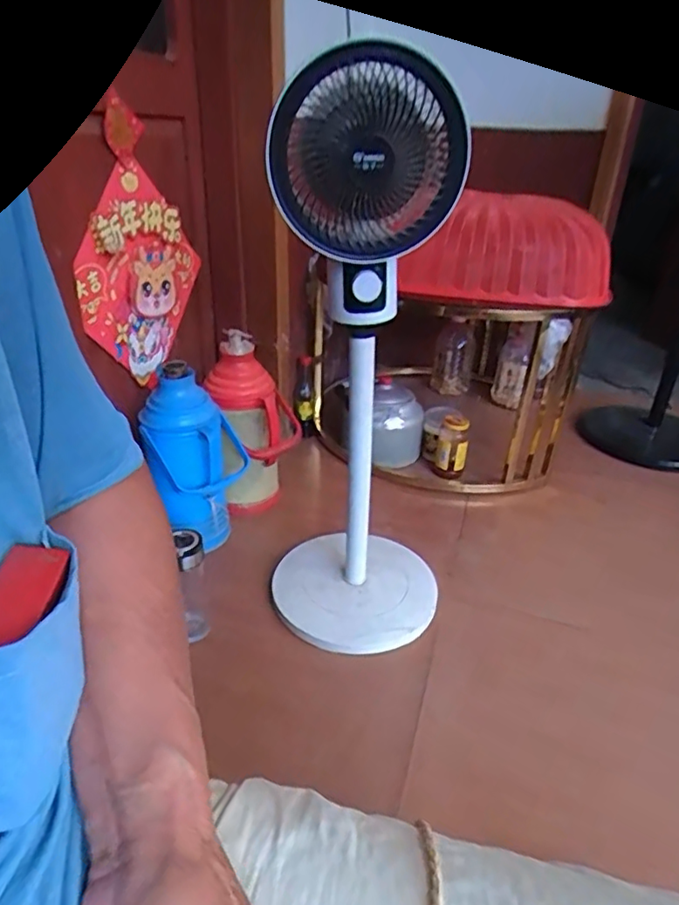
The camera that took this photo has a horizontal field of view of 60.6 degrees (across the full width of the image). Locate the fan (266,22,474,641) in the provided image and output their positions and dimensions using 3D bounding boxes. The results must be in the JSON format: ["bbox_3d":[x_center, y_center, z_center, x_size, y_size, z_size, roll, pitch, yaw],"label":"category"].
[{"bbox_3d":[0.040,-0.084,0.890,0.286,0.826,0.273,8,30,9],"label":"fan"}]

